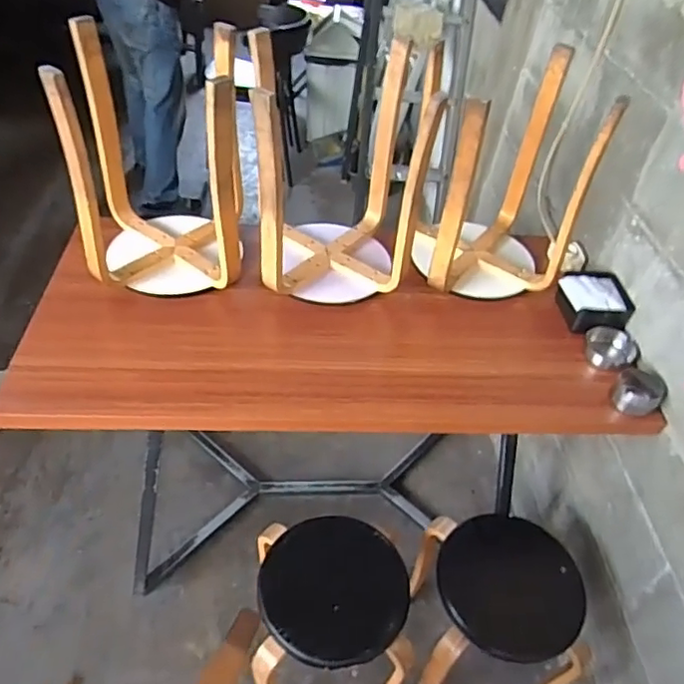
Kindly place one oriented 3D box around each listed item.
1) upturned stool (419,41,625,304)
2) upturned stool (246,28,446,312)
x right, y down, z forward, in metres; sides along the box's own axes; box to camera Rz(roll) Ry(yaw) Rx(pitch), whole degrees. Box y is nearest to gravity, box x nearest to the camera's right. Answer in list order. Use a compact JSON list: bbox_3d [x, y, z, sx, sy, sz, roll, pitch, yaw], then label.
[{"bbox_3d":[0.310,-0.320,1.199,0.294,0.421,0.295,0,45,-10],"label":"upturned stool"},{"bbox_3d":[-0.024,-0.318,1.162,0.313,0.416,0.306,-1,45,-12],"label":"upturned stool"}]

